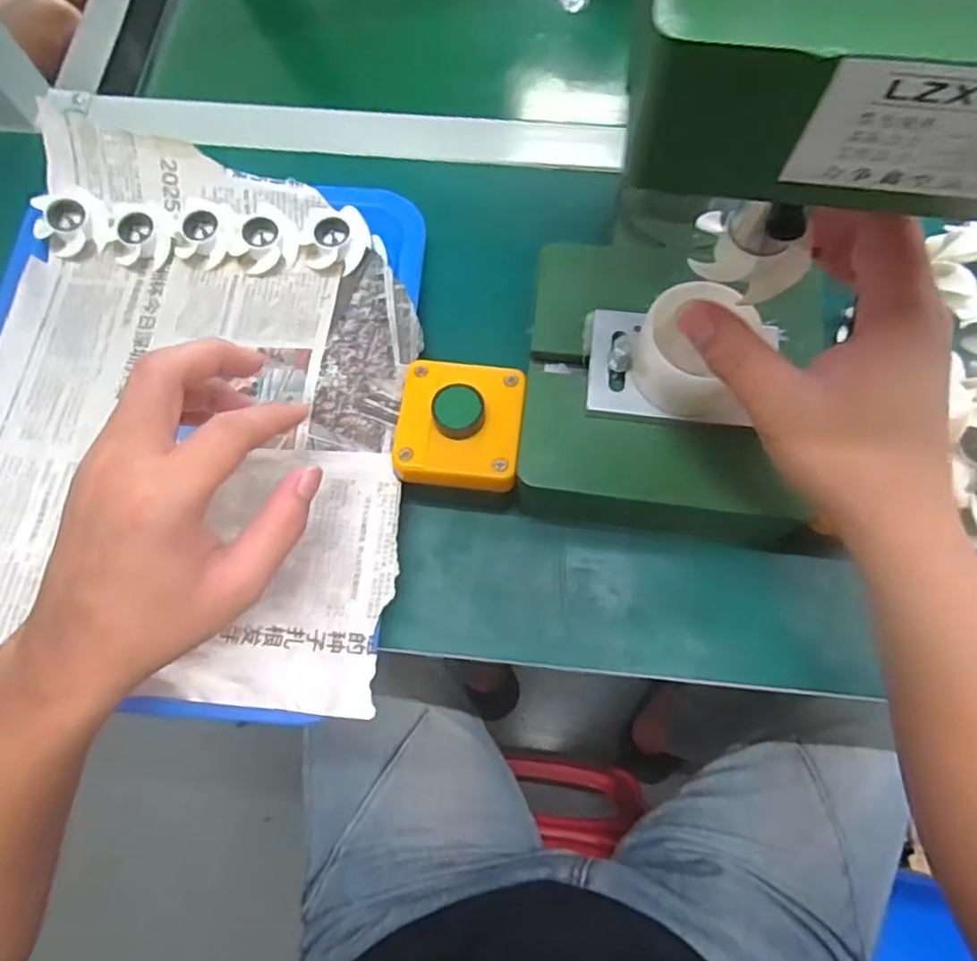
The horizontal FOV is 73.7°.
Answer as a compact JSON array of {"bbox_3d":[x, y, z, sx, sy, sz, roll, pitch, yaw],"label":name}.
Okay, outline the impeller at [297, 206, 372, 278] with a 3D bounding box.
[{"bbox_3d":[-0.099,-0.156,0.418,0.043,0.014,0.042,-1,72,2],"label":"impeller"}]

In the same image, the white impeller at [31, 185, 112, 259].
[{"bbox_3d":[-0.271,-0.169,0.419,0.044,0.019,0.045,-1,72,2],"label":"white impeller"}]

